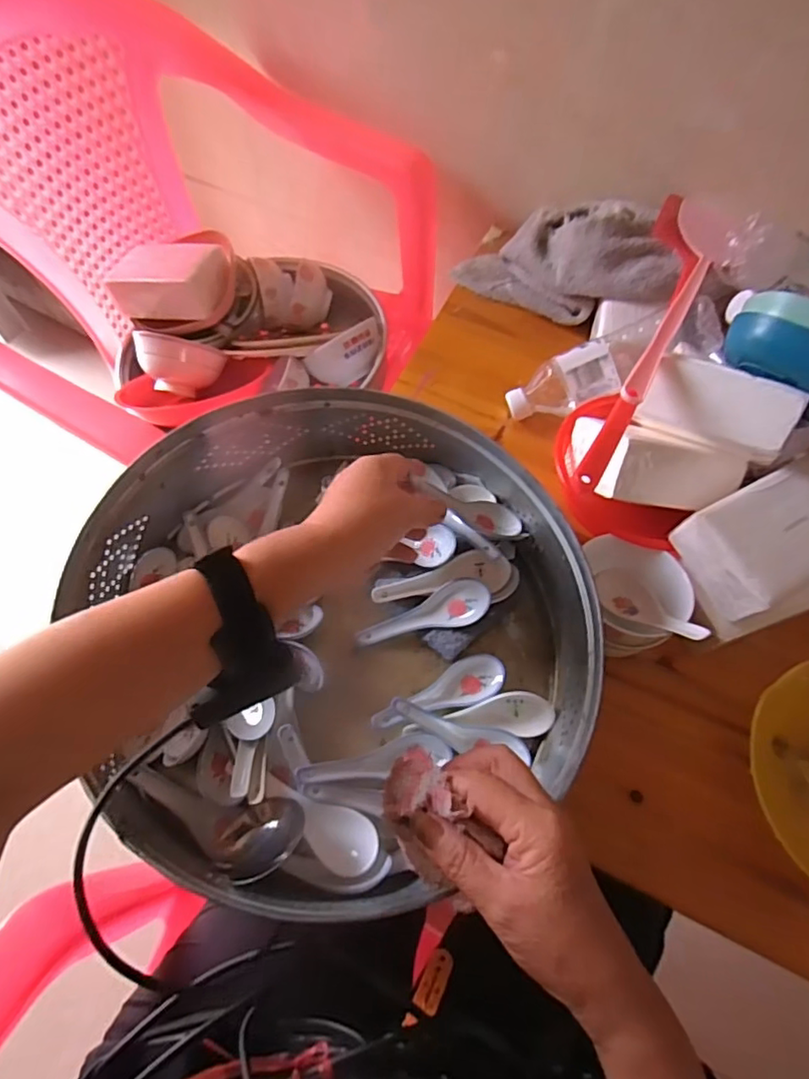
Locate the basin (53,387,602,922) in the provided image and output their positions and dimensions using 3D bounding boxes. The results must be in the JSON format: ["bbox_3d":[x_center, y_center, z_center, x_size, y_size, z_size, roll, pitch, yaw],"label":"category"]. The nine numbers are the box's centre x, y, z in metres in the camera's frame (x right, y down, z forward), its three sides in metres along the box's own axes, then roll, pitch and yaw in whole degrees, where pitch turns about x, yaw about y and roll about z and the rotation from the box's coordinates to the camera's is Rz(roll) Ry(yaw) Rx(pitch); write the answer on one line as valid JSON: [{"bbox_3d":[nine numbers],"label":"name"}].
[{"bbox_3d":[-0.060,0.058,0.486,0.372,0.112,0.376,1,66,-2],"label":"basin"}]

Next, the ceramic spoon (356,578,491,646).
[{"bbox_3d":[0.017,0.069,0.522,0.123,0.019,0.040,-20,66,11],"label":"ceramic spoon"}]

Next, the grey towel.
[{"bbox_3d":[0.183,-0.318,0.669,0.241,0.139,0.095,28,68,10],"label":"grey towel"}]

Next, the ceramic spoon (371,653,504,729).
[{"bbox_3d":[0.028,0.133,0.496,0.125,0.024,0.039,-15,66,-28],"label":"ceramic spoon"}]

